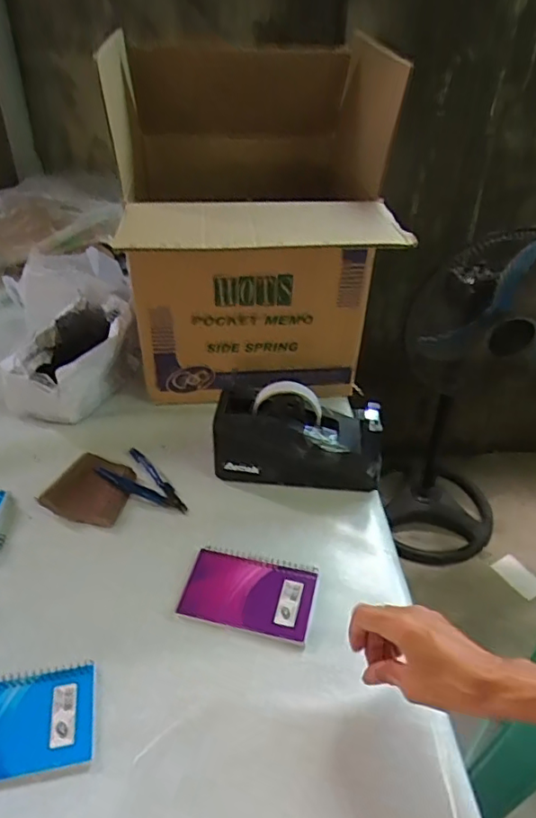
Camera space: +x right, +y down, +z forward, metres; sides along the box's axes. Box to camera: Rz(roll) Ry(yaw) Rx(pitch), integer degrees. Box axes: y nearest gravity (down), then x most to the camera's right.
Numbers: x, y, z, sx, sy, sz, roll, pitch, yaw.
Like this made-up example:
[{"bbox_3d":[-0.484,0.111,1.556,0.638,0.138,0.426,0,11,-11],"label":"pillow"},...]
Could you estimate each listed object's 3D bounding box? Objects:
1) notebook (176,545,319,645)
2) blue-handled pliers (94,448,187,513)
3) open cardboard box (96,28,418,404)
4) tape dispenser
[{"bbox_3d":[-0.018,0.181,0.568,0.128,0.012,0.087,10,38,10],"label":"notebook"},{"bbox_3d":[-0.144,0.087,0.677,0.116,0.020,0.064,26,43,28],"label":"blue-handled pliers"},{"bbox_3d":[-0.023,-0.234,0.781,0.326,0.402,0.491,-1,37,-4],"label":"open cardboard box"},{"bbox_3d":[0.035,0.031,0.679,0.195,0.110,0.075,2,37,0],"label":"tape dispenser"}]

